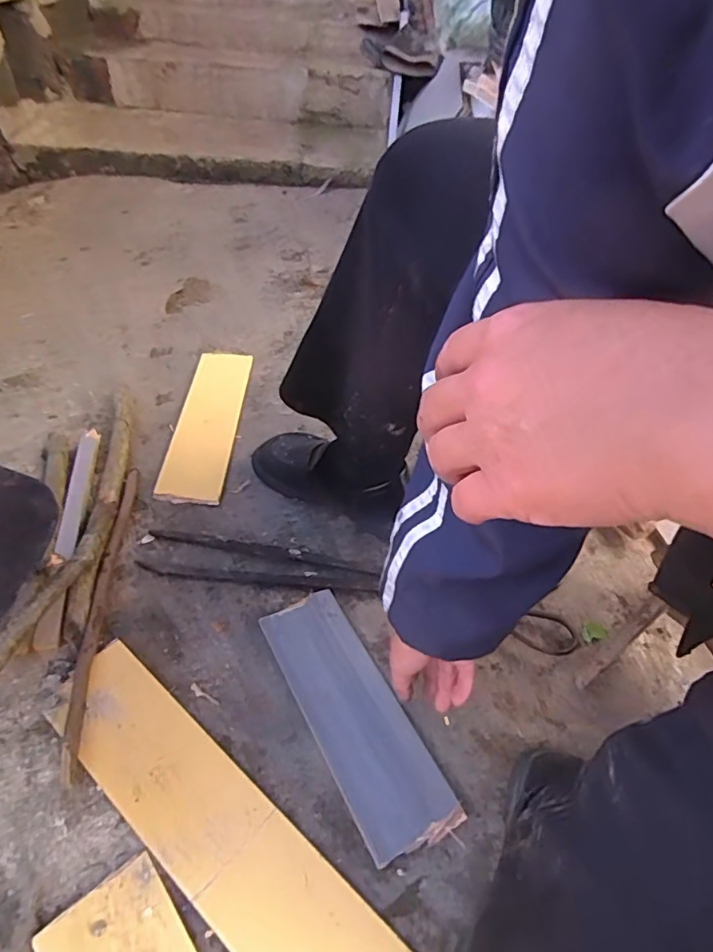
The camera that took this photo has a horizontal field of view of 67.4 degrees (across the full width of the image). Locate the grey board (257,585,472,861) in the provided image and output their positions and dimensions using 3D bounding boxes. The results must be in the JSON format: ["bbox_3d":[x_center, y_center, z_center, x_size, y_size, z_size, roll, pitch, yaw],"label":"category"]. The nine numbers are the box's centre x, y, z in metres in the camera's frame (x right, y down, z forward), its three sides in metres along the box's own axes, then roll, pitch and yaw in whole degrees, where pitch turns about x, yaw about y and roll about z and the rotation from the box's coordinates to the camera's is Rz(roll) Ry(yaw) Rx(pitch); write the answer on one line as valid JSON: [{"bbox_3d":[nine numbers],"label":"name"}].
[{"bbox_3d":[-0.003,0.223,0.520,0.089,0.014,0.251,-21,51,-21],"label":"grey board"}]

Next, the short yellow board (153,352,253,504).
[{"bbox_3d":[-0.218,-0.092,0.799,0.083,0.018,0.321,2,47,-2],"label":"short yellow board"}]

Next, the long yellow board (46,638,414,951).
[{"bbox_3d":[-0.109,0.292,0.438,0.393,0.021,0.084,33,53,25],"label":"long yellow board"}]

